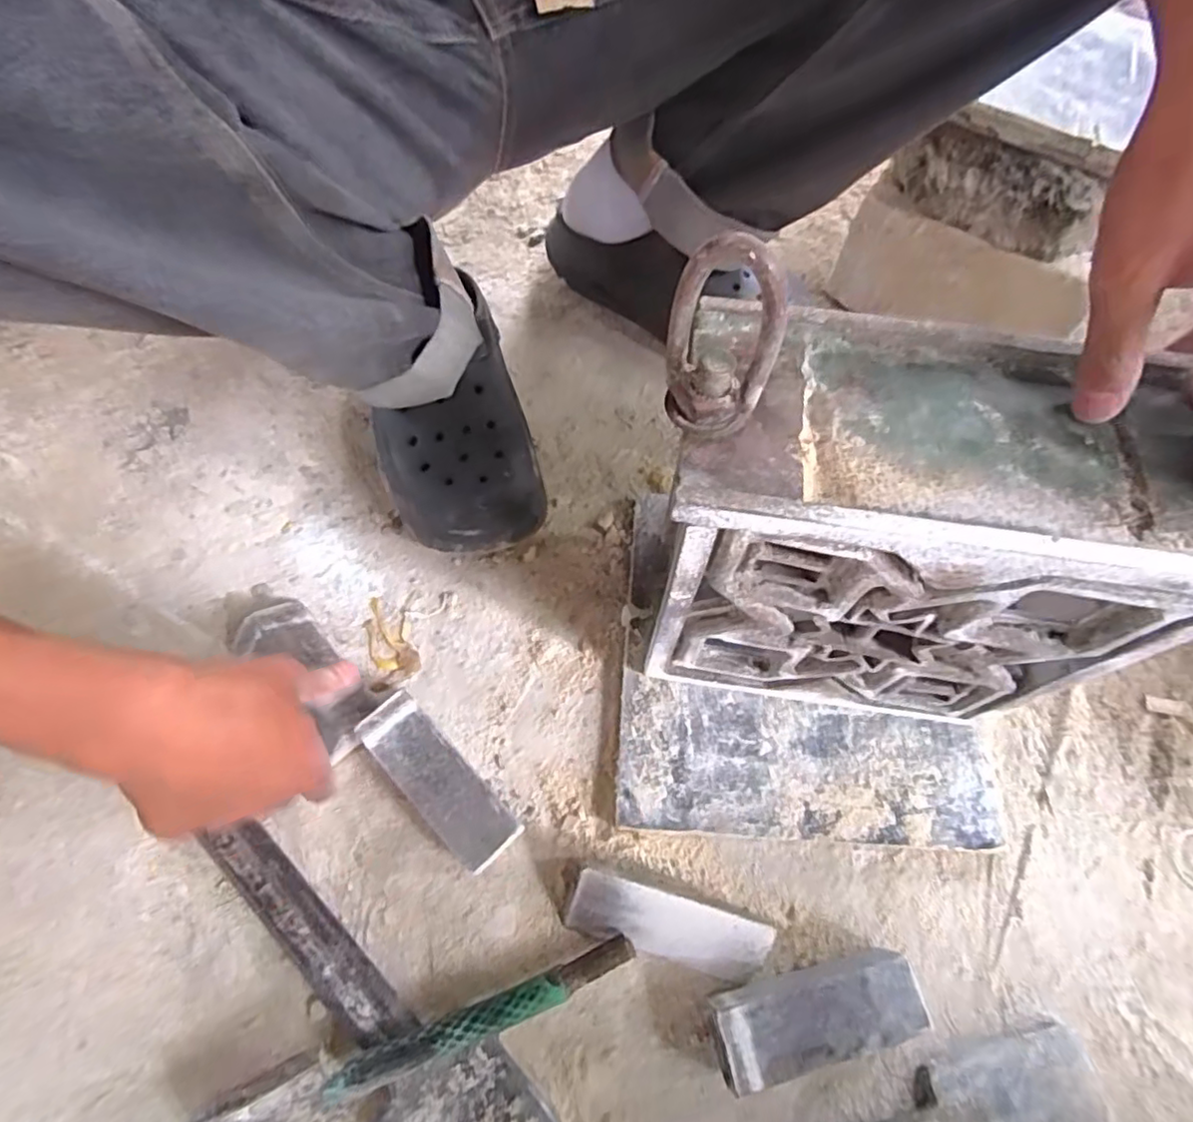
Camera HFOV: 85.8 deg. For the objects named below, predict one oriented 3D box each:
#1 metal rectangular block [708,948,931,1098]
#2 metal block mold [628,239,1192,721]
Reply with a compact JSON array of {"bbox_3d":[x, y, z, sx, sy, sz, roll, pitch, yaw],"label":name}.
[{"bbox_3d":[0.123,0.256,0.367,0.118,0.038,0.045,-13,66,-8],"label":"metal rectangular block"},{"bbox_3d":[0.147,-0.022,0.331,0.239,0.286,0.117,9,65,2],"label":"metal block mold"}]

